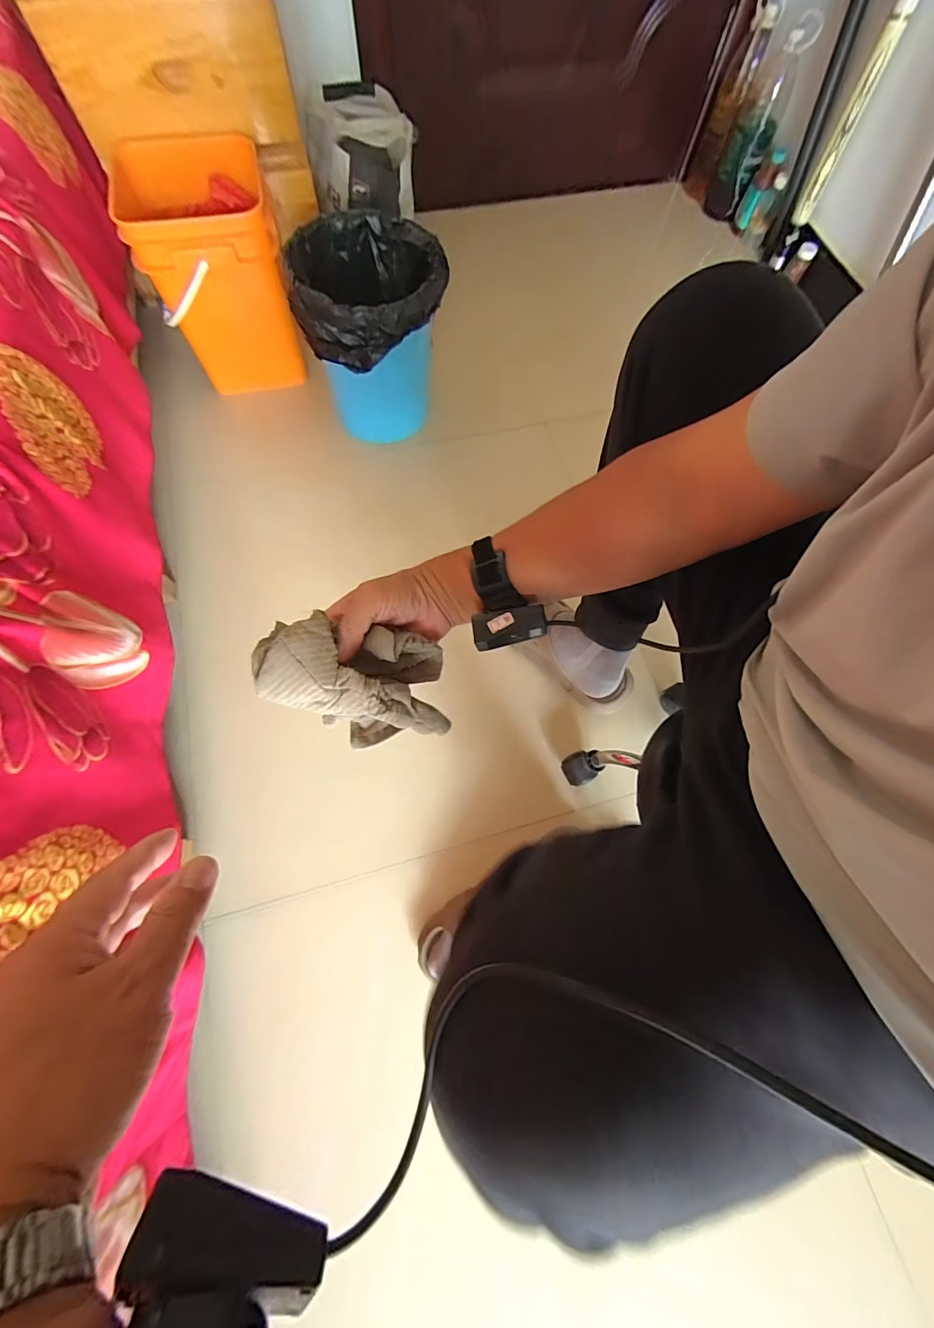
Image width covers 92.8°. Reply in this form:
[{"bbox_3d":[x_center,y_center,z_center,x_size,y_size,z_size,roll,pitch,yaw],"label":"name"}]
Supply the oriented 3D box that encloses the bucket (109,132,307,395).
[{"bbox_3d":[-0.469,-0.760,0.867,0.225,0.284,0.255,-16,72,-7],"label":"bucket"}]

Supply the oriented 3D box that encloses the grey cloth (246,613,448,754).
[{"bbox_3d":[-0.108,0.018,0.431,0.165,0.092,0.104,-7,71,-4],"label":"grey cloth"}]

